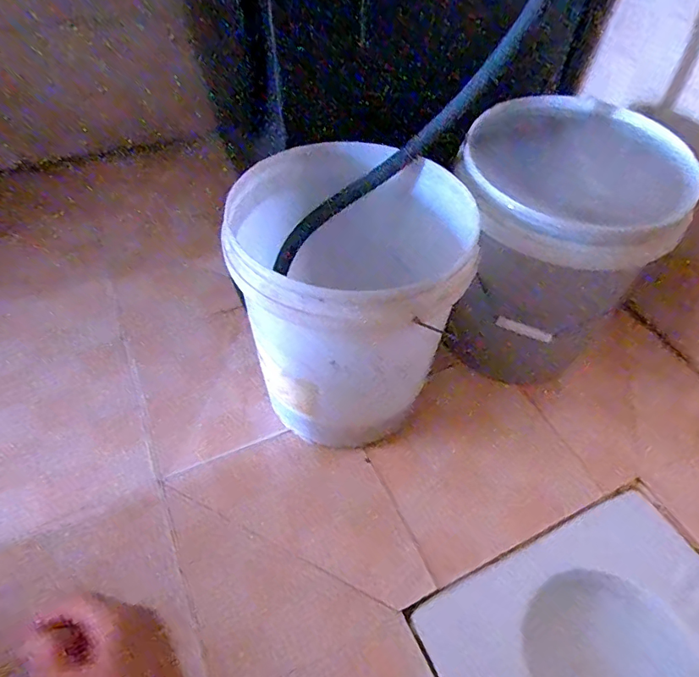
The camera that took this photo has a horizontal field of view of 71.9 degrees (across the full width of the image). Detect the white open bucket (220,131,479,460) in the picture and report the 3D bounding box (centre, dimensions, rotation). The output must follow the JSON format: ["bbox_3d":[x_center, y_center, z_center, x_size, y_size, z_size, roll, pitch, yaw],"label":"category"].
[{"bbox_3d":[-0.005,-0.053,0.691,0.289,0.347,0.268,1,51,-2],"label":"white open bucket"}]

